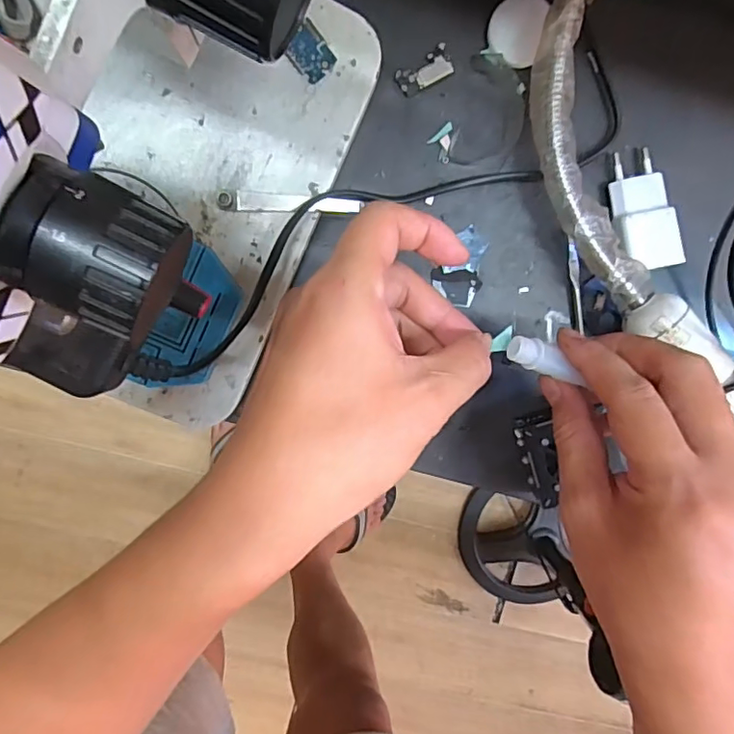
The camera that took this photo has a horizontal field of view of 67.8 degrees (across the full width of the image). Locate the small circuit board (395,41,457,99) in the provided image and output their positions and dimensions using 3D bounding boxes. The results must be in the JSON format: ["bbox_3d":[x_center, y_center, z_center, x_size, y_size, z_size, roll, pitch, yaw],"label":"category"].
[{"bbox_3d":[0.035,-0.177,0.327,0.035,0.004,0.017,-31,98,1],"label":"small circuit board"}]

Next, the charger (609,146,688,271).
[{"bbox_3d":[0.168,-0.096,0.337,0.034,0.025,0.070,-13,98,-2],"label":"charger"}]

